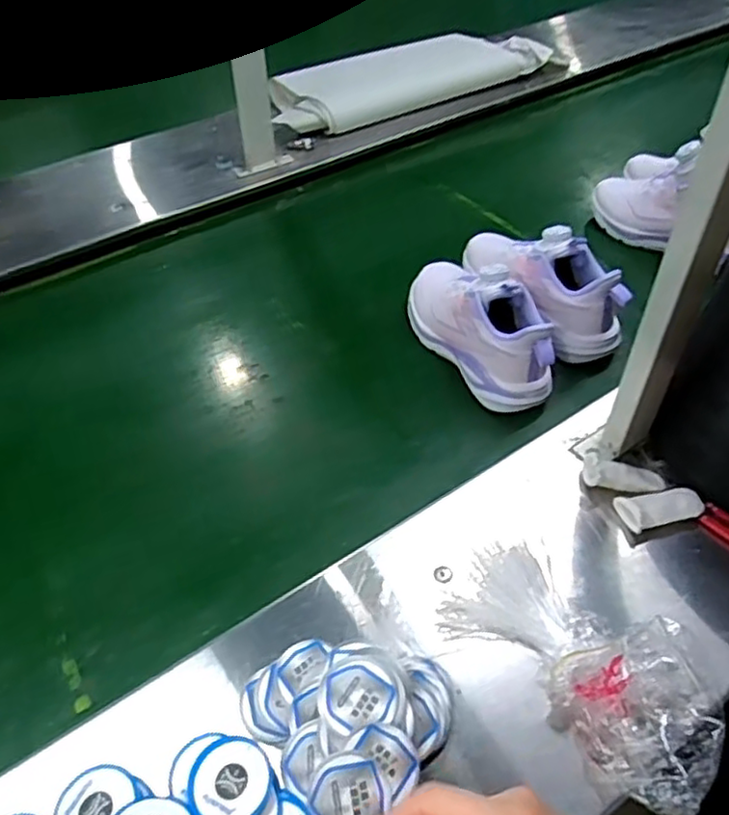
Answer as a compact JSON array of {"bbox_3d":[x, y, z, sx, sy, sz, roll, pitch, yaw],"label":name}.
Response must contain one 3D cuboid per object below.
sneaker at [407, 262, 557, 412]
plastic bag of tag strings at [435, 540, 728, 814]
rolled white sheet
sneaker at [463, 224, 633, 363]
[{"bbox_3d":[0.116,-0.094,0.681,0.074,0.123,0.217,-21,53,-19],"label":"sneaker"},{"bbox_3d":[0.151,0.168,0.449,0.113,0.026,0.199,-27,43,-24],"label":"plastic bag of tag strings"},{"bbox_3d":[0.088,-0.569,1.118,0.525,0.061,0.125,-26,55,-23],"label":"rolled white sheet"},{"bbox_3d":[0.197,-0.150,0.739,0.077,0.119,0.231,-25,55,-23],"label":"sneaker"}]

